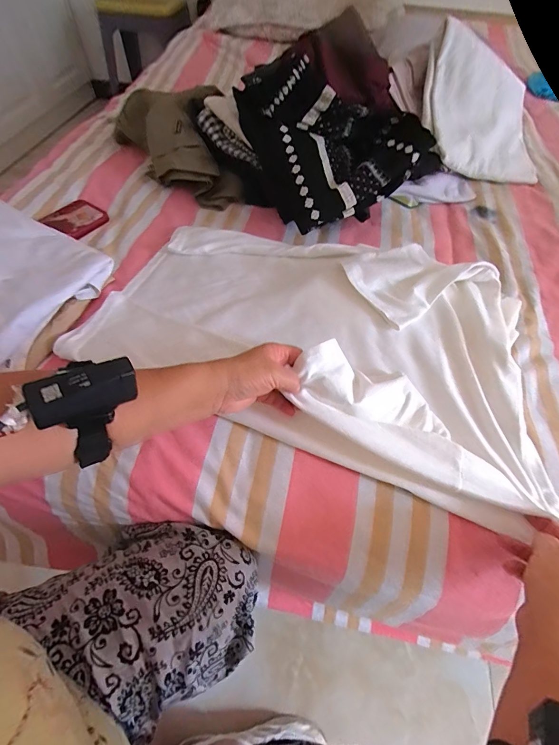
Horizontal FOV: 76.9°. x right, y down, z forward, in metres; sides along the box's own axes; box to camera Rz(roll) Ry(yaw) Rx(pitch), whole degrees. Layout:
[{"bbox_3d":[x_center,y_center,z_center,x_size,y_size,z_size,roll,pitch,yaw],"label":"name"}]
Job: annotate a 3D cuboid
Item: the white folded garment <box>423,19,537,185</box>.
[{"bbox_3d":[0.420,-0.531,0.721,0.260,0.052,0.260,6,88,-15],"label":"white folded garment"}]

